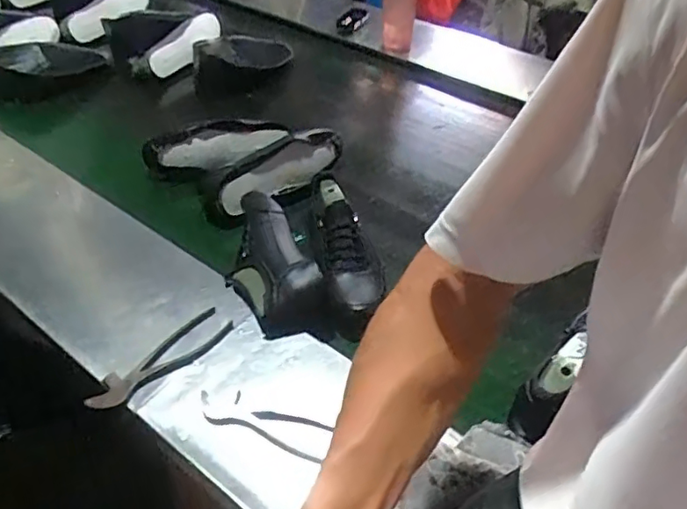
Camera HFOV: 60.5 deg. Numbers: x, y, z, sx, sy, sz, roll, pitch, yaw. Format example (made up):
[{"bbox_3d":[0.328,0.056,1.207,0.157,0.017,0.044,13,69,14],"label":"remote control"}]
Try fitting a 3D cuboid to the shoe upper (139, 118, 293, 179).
[{"bbox_3d":[-0.229,-0.194,1.054,0.253,0.082,0.071,-7,44,-8],"label":"shoe upper"}]

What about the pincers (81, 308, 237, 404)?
[{"bbox_3d":[-0.232,0.133,0.756,0.057,0.011,0.194,34,53,30],"label":"pincers"}]

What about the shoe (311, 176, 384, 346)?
[{"bbox_3d":[0.007,0.007,0.889,0.093,0.098,0.291,-5,44,-6],"label":"shoe"}]

